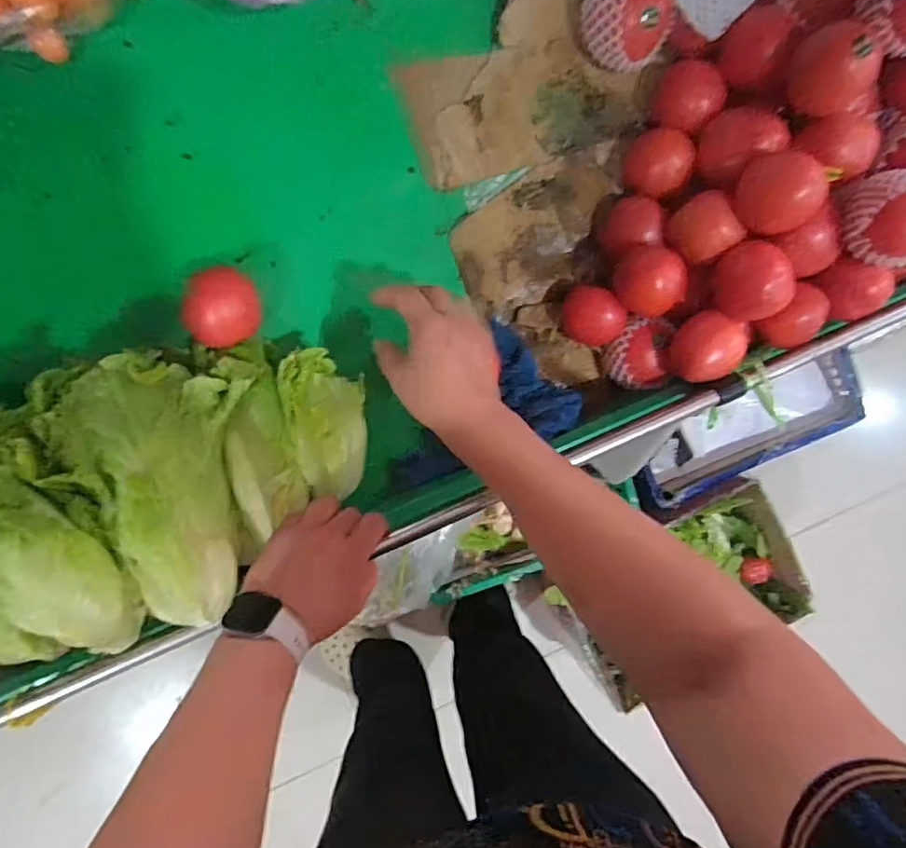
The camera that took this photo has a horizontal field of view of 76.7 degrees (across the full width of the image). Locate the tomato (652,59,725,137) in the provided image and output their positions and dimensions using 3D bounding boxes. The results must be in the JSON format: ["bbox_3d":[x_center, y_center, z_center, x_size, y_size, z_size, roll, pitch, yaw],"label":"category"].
[{"bbox_3d":[0.224,-0.316,0.560,0.052,0.057,0.063,-43,96,-5],"label":"tomato"}]

